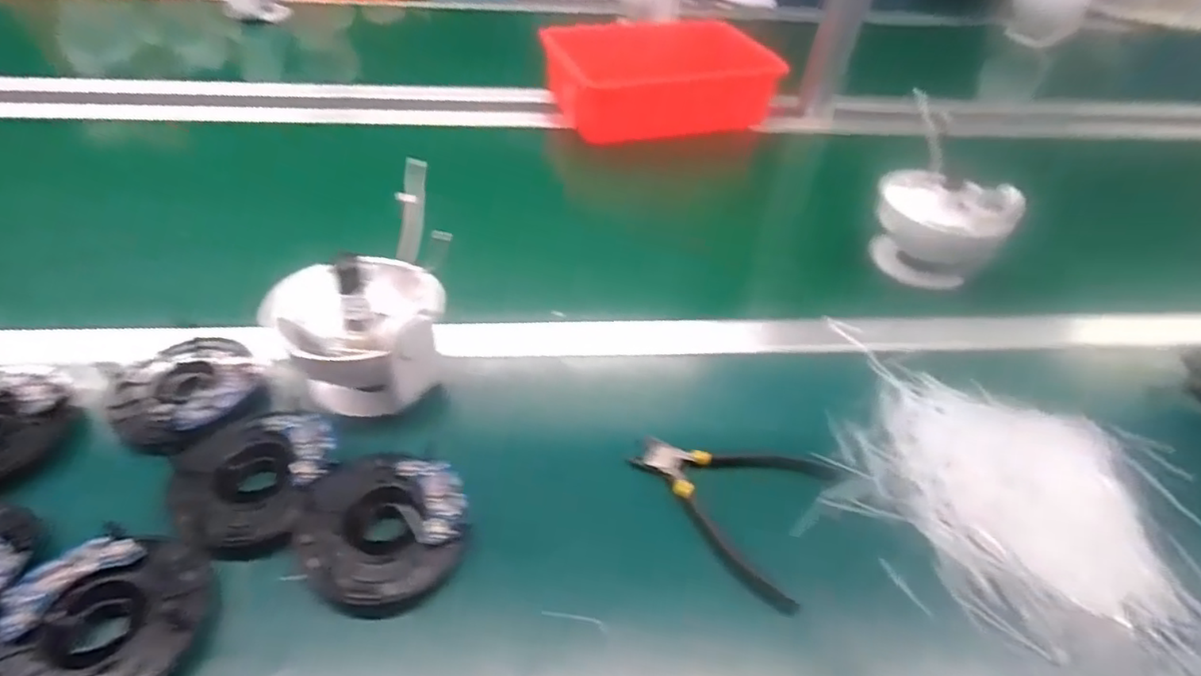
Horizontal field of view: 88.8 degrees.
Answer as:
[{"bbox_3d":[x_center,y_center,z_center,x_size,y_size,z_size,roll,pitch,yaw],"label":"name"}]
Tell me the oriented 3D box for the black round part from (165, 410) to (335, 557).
[{"bbox_3d":[-0.233,0.087,0.409,0.095,0.016,0.101,2,43,-2],"label":"black round part"}]

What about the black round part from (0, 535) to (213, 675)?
[{"bbox_3d":[-0.276,0.159,0.338,0.101,0.022,0.093,2,43,-2],"label":"black round part"}]

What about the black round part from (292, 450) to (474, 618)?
[{"bbox_3d":[-0.138,0.117,0.394,0.099,0.021,0.101,2,43,-2],"label":"black round part"}]

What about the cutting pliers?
[{"bbox_3d":[0.089,0.111,0.435,0.133,0.018,0.118,25,47,20],"label":"cutting pliers"}]

